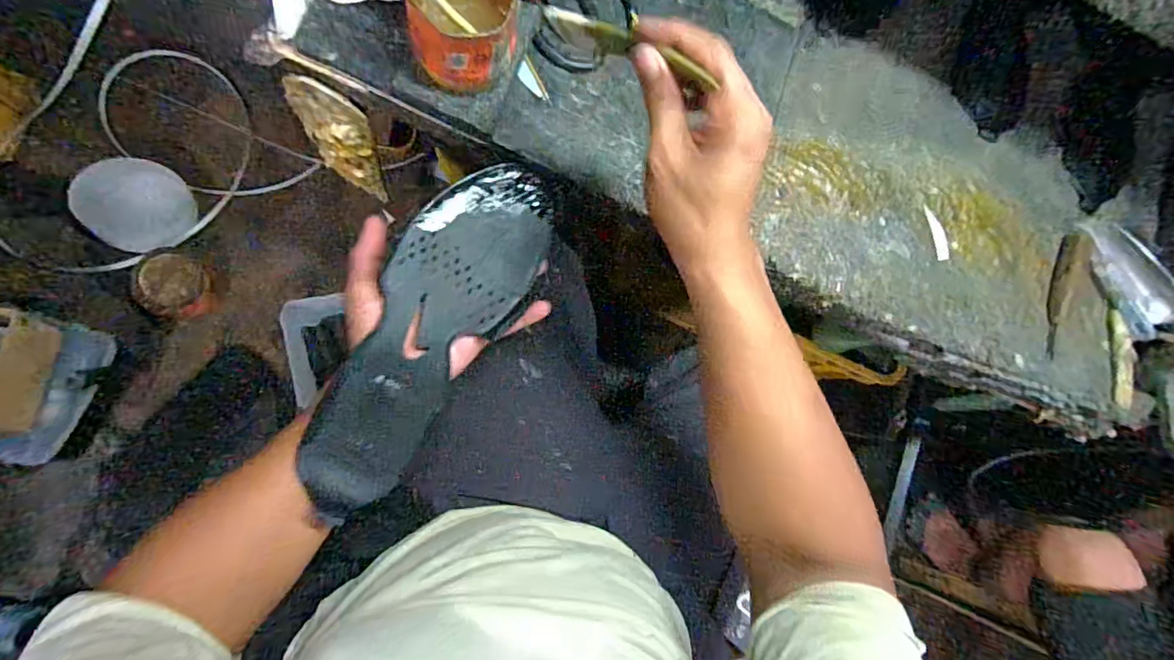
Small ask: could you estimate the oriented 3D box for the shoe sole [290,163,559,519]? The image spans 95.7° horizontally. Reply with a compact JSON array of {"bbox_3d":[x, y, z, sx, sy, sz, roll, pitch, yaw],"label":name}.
[{"bbox_3d":[-0.126,0.001,0.424,0.098,0.029,0.298,30,81,-7],"label":"shoe sole"}]

